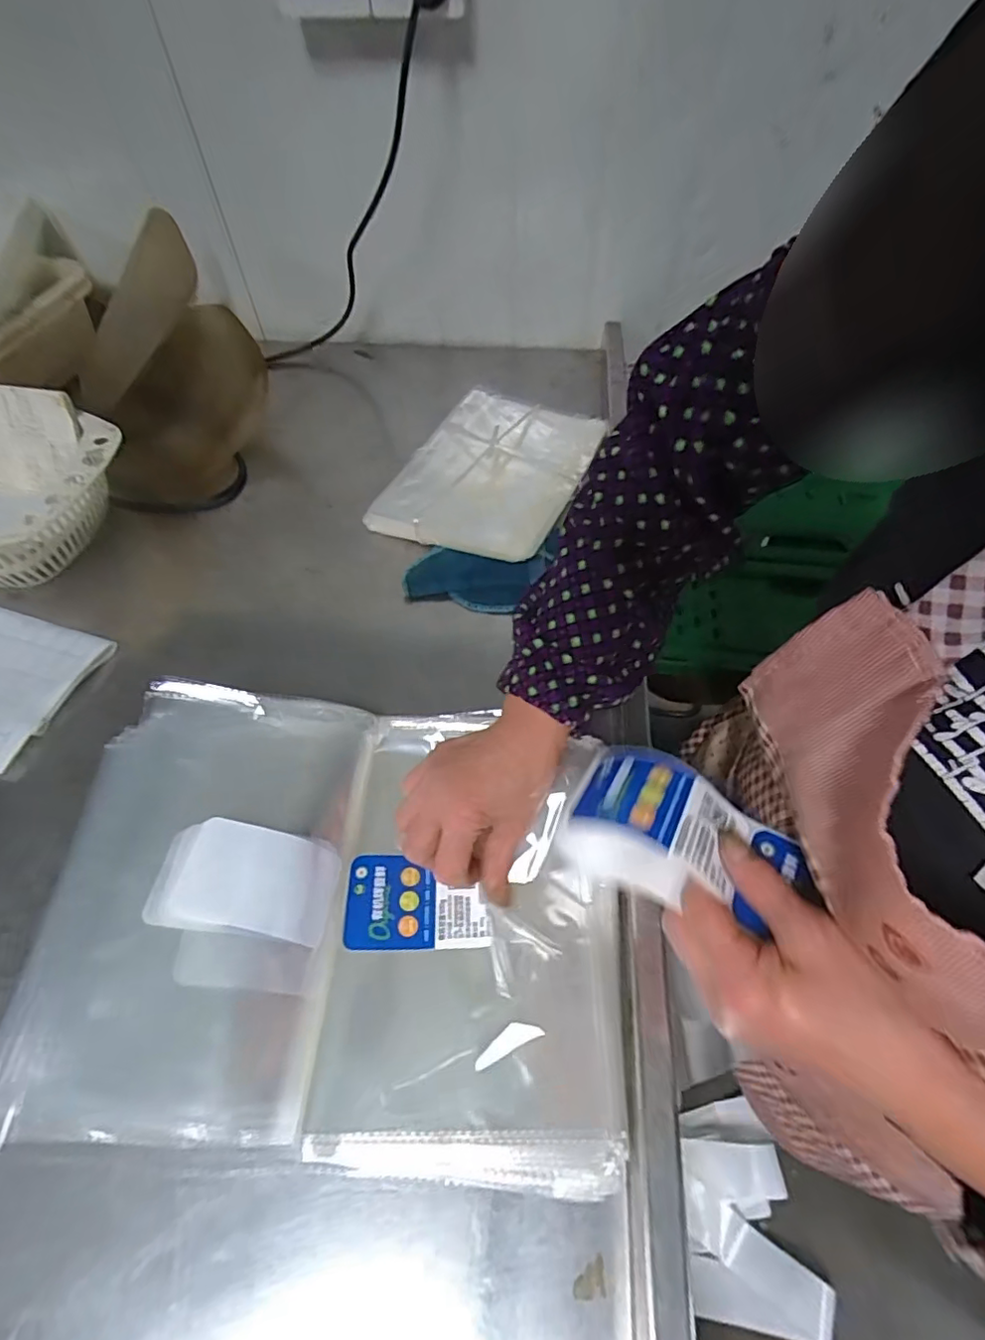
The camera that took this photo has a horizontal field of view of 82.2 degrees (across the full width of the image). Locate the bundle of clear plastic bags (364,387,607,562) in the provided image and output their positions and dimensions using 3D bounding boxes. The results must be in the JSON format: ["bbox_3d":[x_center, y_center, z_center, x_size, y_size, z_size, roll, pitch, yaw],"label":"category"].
[{"bbox_3d":[0.003,-0.231,0.628,0.186,0.024,0.263,19,59,13],"label":"bundle of clear plastic bags"}]

